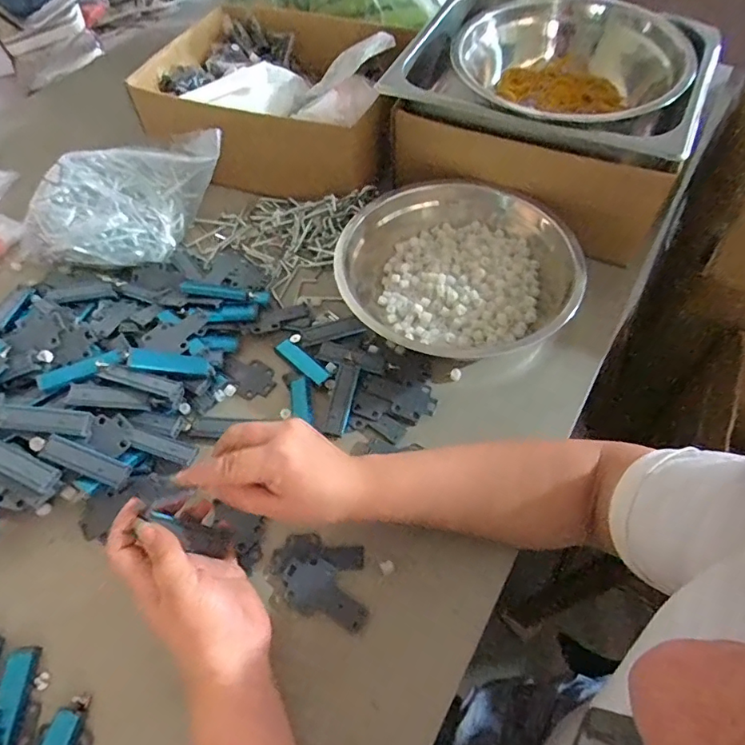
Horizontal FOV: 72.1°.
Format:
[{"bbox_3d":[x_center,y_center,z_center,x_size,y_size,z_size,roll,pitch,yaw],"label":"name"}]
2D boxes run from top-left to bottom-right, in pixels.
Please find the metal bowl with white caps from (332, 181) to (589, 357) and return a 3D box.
[{"bbox_3d":[0.087,-0.104,0.549,0.249,0.072,0.229,-1,57,2],"label":"metal bowl with white caps"}]

